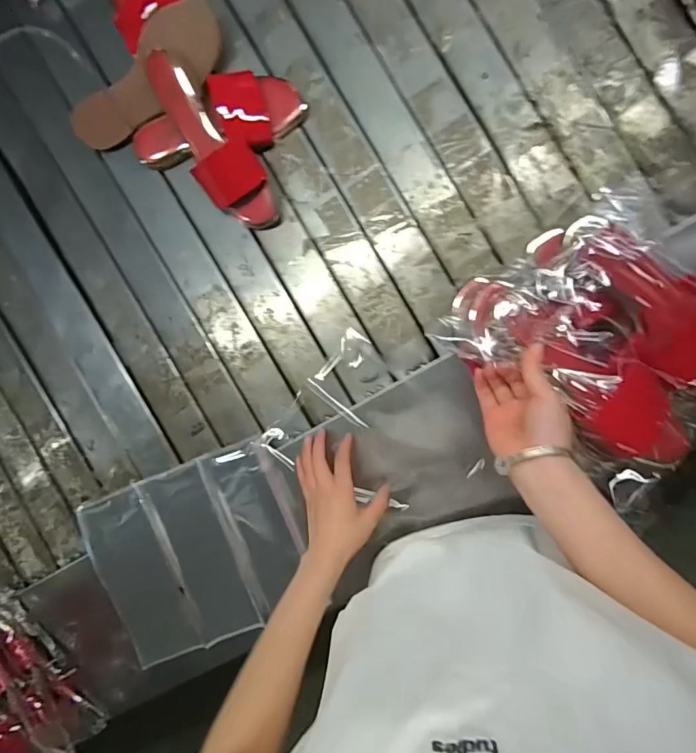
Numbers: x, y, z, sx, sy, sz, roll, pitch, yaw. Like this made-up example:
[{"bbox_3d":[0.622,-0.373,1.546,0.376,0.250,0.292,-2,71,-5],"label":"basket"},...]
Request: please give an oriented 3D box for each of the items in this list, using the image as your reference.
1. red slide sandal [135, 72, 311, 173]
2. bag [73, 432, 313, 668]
[{"bbox_3d":[-0.175,-0.344,0.562,0.230,0.057,0.092,-3,95,6],"label":"red slide sandal"},{"bbox_3d":[-0.201,0.248,0.606,0.308,0.025,0.246,-23,91,10],"label":"bag"}]

